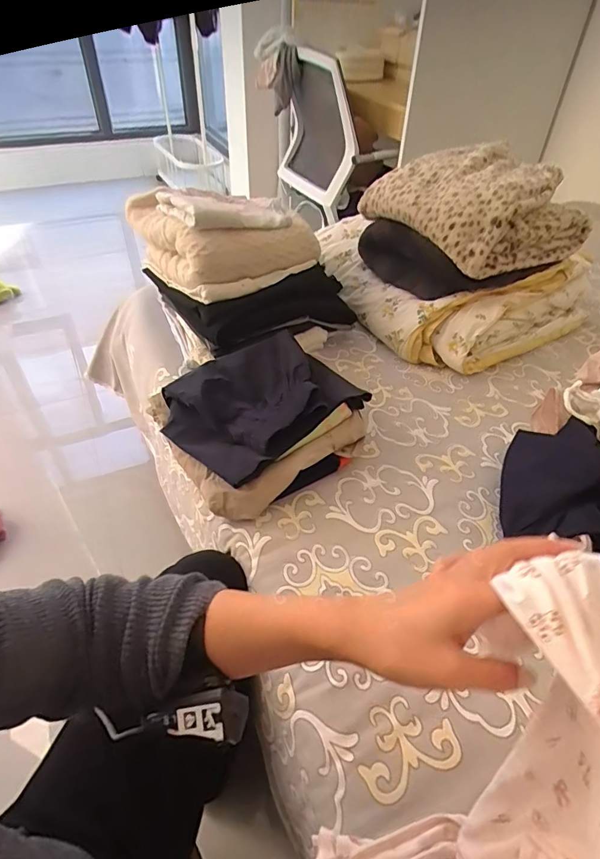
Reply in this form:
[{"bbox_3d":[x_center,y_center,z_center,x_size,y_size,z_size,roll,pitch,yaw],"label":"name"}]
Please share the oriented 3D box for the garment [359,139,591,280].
[{"bbox_3d":[0.336,-0.444,0.933,0.289,0.145,0.345,-29,52,-28],"label":"garment"}]

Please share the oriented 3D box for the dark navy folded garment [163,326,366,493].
[{"bbox_3d":[-0.066,-0.047,0.742,0.262,0.077,0.222,-32,53,-30],"label":"dark navy folded garment"}]

